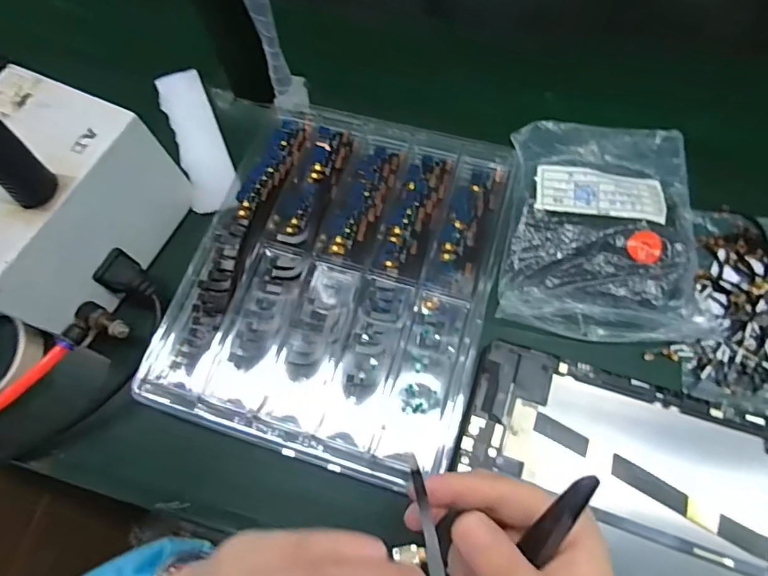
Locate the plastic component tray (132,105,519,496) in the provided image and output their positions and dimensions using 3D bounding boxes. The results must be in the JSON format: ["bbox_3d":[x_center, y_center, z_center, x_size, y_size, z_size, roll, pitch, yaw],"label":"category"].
[{"bbox_3d":[-0.031,-0.015,0.370,0.219,0.029,0.270,15,68,10],"label":"plastic component tray"}]

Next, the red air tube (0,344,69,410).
[{"bbox_3d":[-0.277,0.083,0.347,0.120,0.014,0.011,-38,69,2],"label":"red air tube"}]

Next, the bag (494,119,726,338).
[{"bbox_3d":[0.169,-0.051,0.368,0.142,0.029,0.178,8,68,7],"label":"bag"}]

